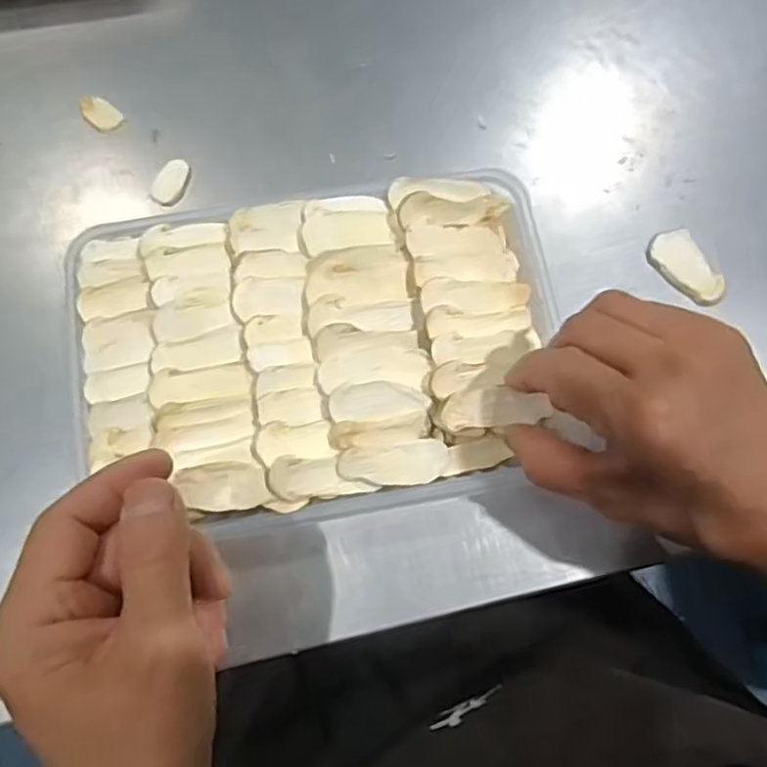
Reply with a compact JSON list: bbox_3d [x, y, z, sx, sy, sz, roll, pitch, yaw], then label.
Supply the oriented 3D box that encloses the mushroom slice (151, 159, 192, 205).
[{"bbox_3d":[-0.116,-0.110,0.357,0.013,0.008,0.026,30,77,6],"label":"mushroom slice"}]

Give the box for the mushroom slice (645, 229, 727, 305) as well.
[{"bbox_3d":[0.160,-0.061,0.344,0.022,0.010,0.045,-37,80,-9],"label":"mushroom slice"}]

